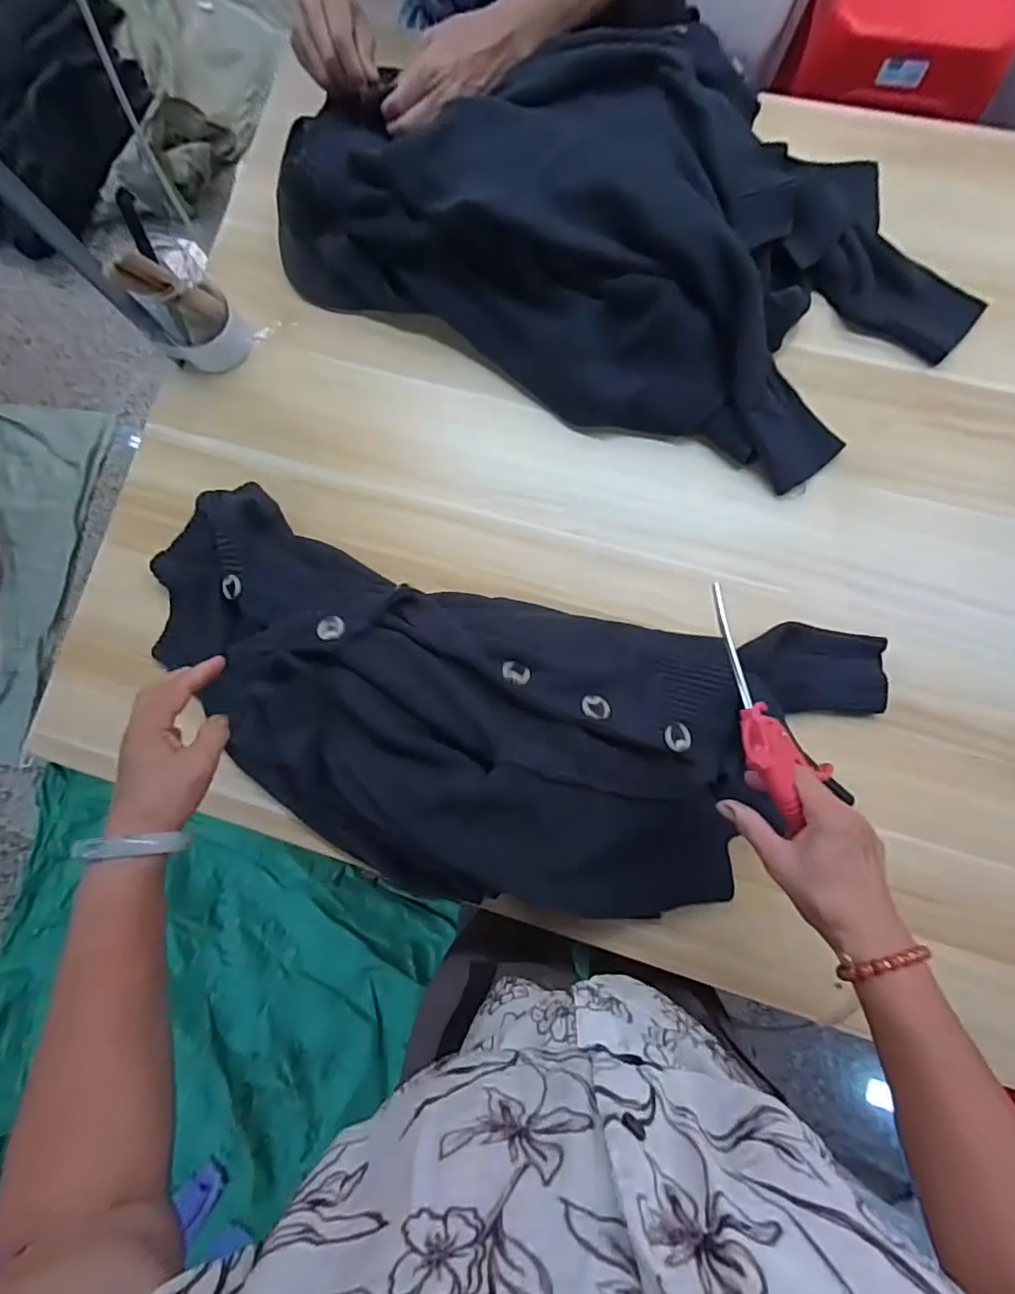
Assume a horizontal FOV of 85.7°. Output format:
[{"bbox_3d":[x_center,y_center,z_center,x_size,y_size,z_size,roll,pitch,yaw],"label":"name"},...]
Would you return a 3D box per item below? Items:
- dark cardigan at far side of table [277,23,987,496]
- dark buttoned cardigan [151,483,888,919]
[{"bbox_3d":[0.124,-0.444,0.578,0.746,0.140,0.346,26,86,6],"label":"dark cardigan at far side of table"},{"bbox_3d":[-0.039,0.055,0.538,0.734,0.098,0.309,15,85,6],"label":"dark buttoned cardigan"}]

